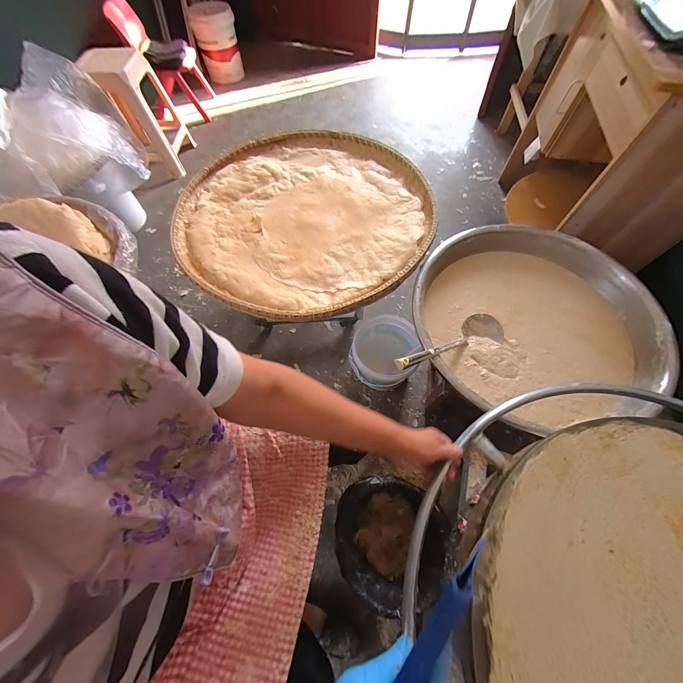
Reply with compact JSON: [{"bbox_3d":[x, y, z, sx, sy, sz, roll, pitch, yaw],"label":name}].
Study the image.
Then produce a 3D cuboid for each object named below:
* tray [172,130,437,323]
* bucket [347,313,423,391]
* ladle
[{"bbox_3d":[-0.130,-0.407,0.904,0.738,0.071,0.802,-1,63,1],"label":"tray"},{"bbox_3d":[0.144,0.049,1.045,0.217,0.170,0.235,-1,63,1],"label":"bucket"},{"bbox_3d":[0.267,0.009,0.700,0.376,0.068,0.097,-16,61,-35],"label":"ladle"}]

